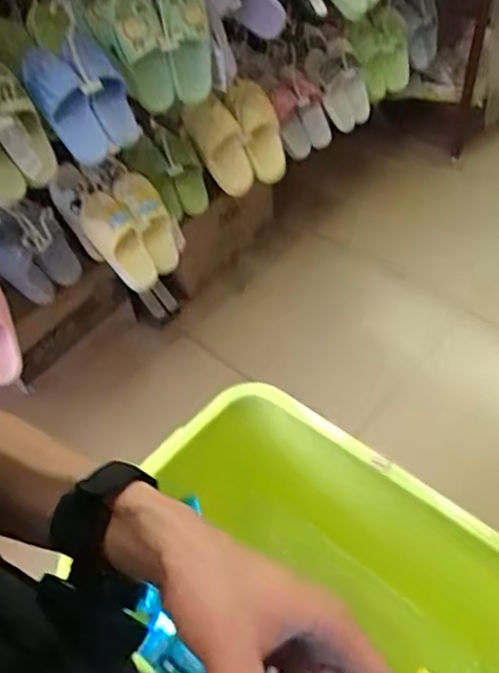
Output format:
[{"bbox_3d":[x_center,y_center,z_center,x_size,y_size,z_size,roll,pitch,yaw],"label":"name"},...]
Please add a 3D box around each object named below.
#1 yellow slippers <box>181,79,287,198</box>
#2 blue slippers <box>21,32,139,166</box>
[{"bbox_3d":[-0.027,-0.491,1.565,0.204,0.260,0.068,-32,5,23],"label":"yellow slippers"},{"bbox_3d":[-0.317,-0.448,1.214,0.162,0.080,0.223,-30,98,-14],"label":"blue slippers"}]

